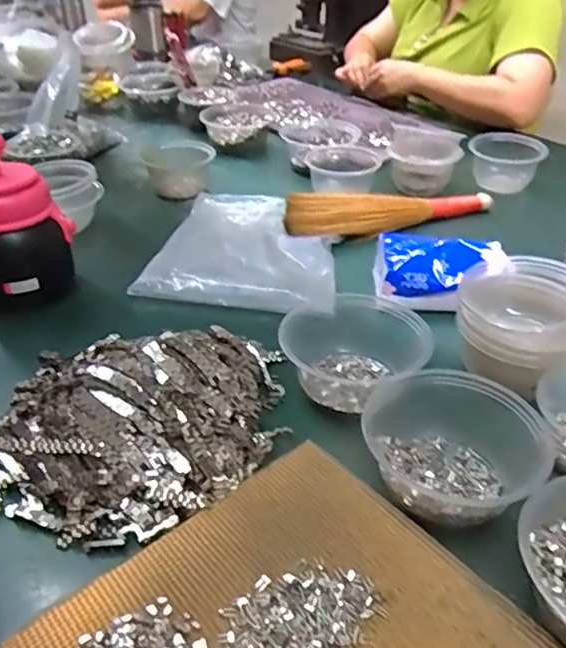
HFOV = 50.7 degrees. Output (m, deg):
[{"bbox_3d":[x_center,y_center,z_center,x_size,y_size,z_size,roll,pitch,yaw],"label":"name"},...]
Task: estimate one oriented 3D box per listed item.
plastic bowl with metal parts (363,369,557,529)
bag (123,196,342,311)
[{"bbox_3d":[0.132,0.097,0.474,0.135,0.063,0.131,0,37,0],"label":"plastic bowl with metal parts"},{"bbox_3d":[-0.038,-0.107,0.788,0.229,0.030,0.266,7,37,9],"label":"bag"}]

